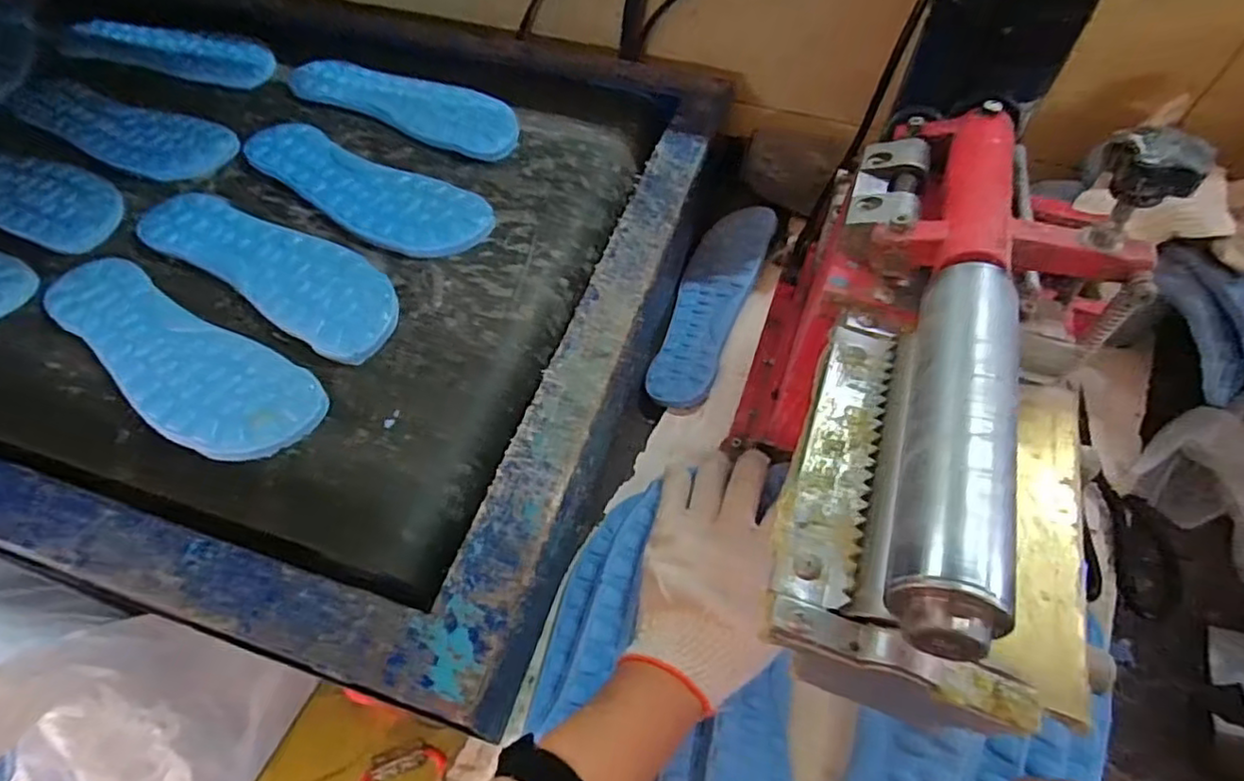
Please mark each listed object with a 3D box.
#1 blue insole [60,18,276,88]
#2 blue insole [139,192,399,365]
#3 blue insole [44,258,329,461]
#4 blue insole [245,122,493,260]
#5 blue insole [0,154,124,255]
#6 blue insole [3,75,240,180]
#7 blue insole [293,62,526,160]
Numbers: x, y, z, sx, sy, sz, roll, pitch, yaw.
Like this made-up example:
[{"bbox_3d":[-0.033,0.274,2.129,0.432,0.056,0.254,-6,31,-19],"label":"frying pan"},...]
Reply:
[{"bbox_3d":[-0.461,-0.354,0.664,0.236,0.010,0.082,14,57,9],"label":"blue insole"},{"bbox_3d":[-0.264,-0.098,0.489,0.244,0.009,0.078,29,61,18],"label":"blue insole"},{"bbox_3d":[-0.310,-0.026,0.439,0.245,0.011,0.078,28,61,18],"label":"blue insole"},{"bbox_3d":[-0.222,-0.171,0.538,0.245,0.012,0.080,29,61,18],"label":"blue insole"},{"bbox_3d":[-0.519,-0.174,0.544,0.238,0.007,0.077,20,59,13],"label":"blue insole"},{"bbox_3d":[-0.469,-0.245,0.590,0.252,0.005,0.082,22,59,14],"label":"blue insole"},{"bbox_3d":[-0.203,-0.272,0.608,0.239,0.010,0.074,22,59,14],"label":"blue insole"}]

